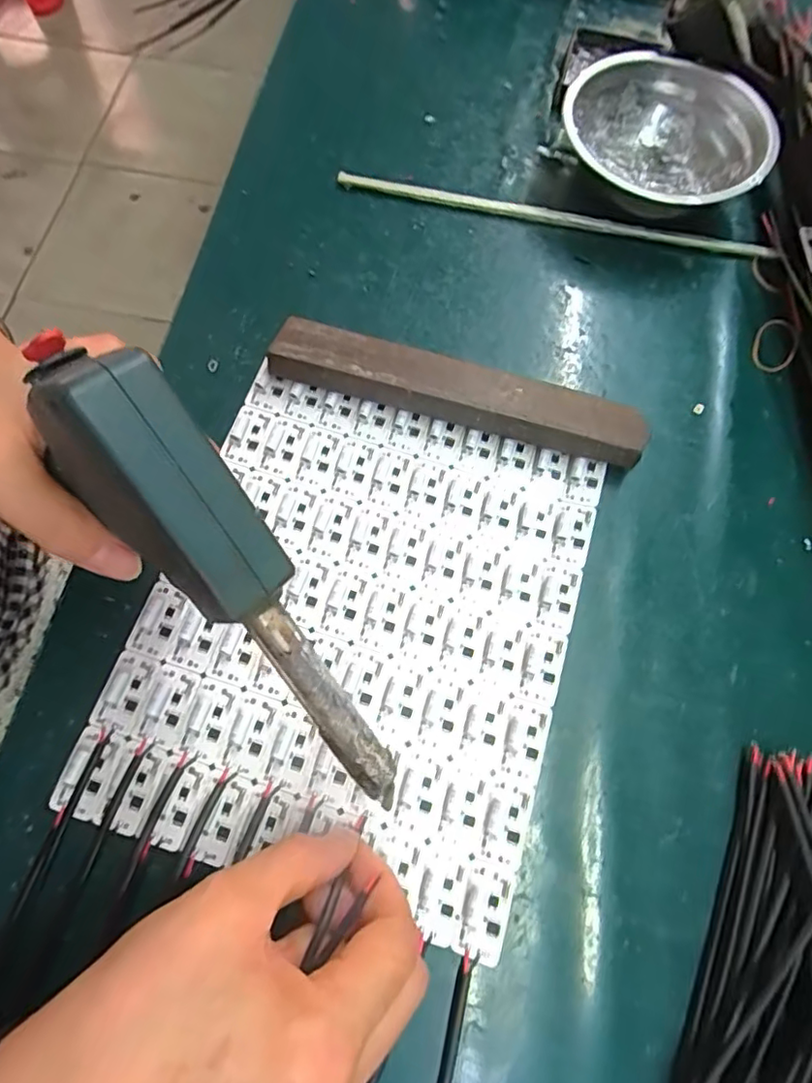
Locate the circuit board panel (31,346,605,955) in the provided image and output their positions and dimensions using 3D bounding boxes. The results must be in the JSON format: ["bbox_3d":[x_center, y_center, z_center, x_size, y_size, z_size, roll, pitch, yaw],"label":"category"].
[{"bbox_3d":[-0.022,0.038,0.271,0.194,0.007,0.228,17,71,4],"label":"circuit board panel"}]

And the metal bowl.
[{"bbox_3d":[0.168,-0.259,0.366,0.124,0.045,0.124,1,71,-2],"label":"metal bowl"}]

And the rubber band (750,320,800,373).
[{"bbox_3d":[0.220,-0.117,0.336,0.024,0.005,0.038,30,72,8],"label":"rubber band"}]

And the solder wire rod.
[{"bbox_3d":[0.094,-0.210,0.363,0.277,0.008,0.010,11,70,1],"label":"solder wire rod"}]

